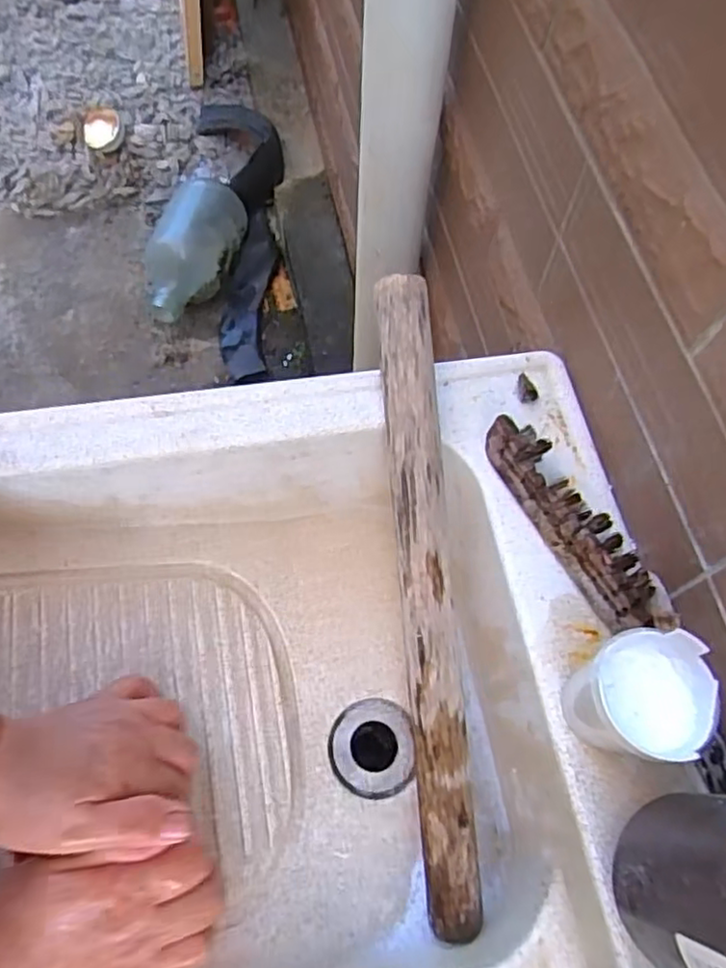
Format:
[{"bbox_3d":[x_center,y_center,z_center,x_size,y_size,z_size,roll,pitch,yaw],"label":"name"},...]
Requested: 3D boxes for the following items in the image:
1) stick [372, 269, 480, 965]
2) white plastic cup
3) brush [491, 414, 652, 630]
[{"bbox_3d":[0.039,0.073,0.407,0.035,0.019,0.398,-5,89,-4],"label":"stick"},{"bbox_3d":[0.138,0.106,0.339,0.058,0.064,0.052,25,67,10],"label":"white plastic cup"},{"bbox_3d":[0.123,0.021,0.397,0.032,0.032,0.135,-28,69,-14],"label":"brush"}]

